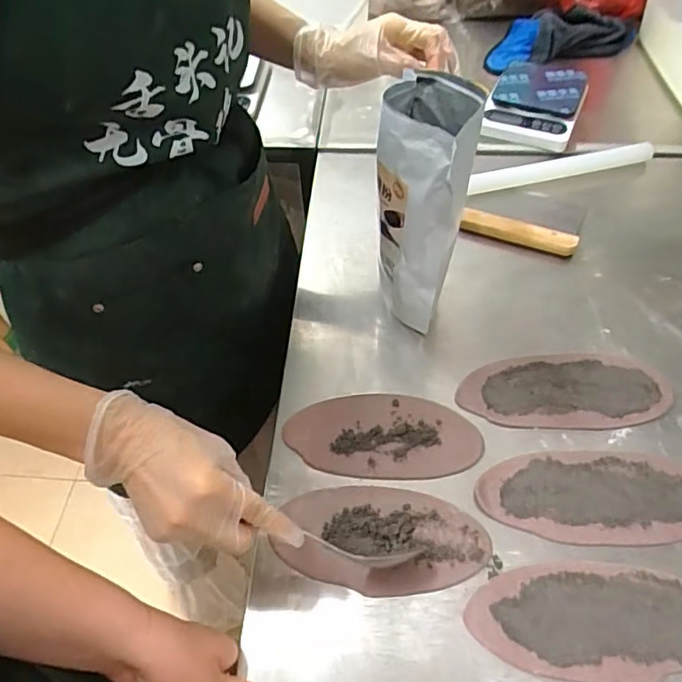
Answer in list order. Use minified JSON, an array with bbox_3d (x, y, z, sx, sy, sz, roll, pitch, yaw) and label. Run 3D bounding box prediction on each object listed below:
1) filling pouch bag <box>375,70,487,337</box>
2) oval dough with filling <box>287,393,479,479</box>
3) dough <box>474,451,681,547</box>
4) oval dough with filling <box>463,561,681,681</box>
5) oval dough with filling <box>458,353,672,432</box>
[{"bbox_3d":[0.082,-0.129,0.576,0.081,0.243,0.108,10,55,11],"label":"filling pouch bag"},{"bbox_3d":[0.041,0.091,0.559,0.186,0.006,0.088,0,53,4],"label":"oval dough with filling"},{"bbox_3d":[0.232,0.140,0.512,0.208,0.004,0.085,0,53,4],"label":"dough"},{"bbox_3d":[0.204,0.222,0.451,0.197,0.004,0.086,0,53,4],"label":"oval dough with filling"},{"bbox_3d":[0.226,0.049,0.579,0.205,0.005,0.085,0,53,3],"label":"oval dough with filling"}]

